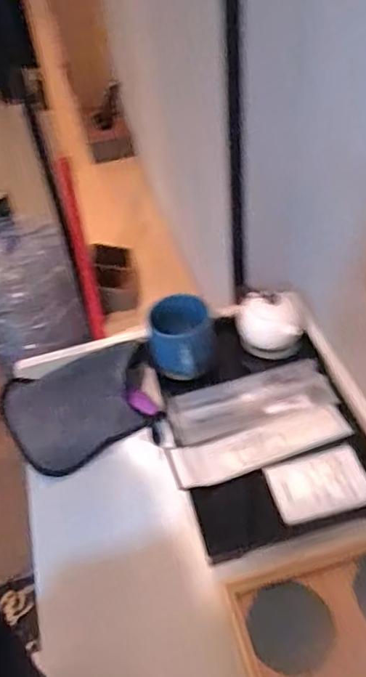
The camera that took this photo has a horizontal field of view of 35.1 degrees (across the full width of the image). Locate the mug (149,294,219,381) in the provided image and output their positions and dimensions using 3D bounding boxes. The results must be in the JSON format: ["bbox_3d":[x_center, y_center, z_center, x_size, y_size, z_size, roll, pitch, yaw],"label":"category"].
[{"bbox_3d":[0.000,0.007,0.689,0.066,0.088,0.071,-4,43,4],"label":"mug"}]

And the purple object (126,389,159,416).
[{"bbox_3d":[-0.048,0.076,0.689,0.044,0.010,0.022,25,52,30],"label":"purple object"}]

